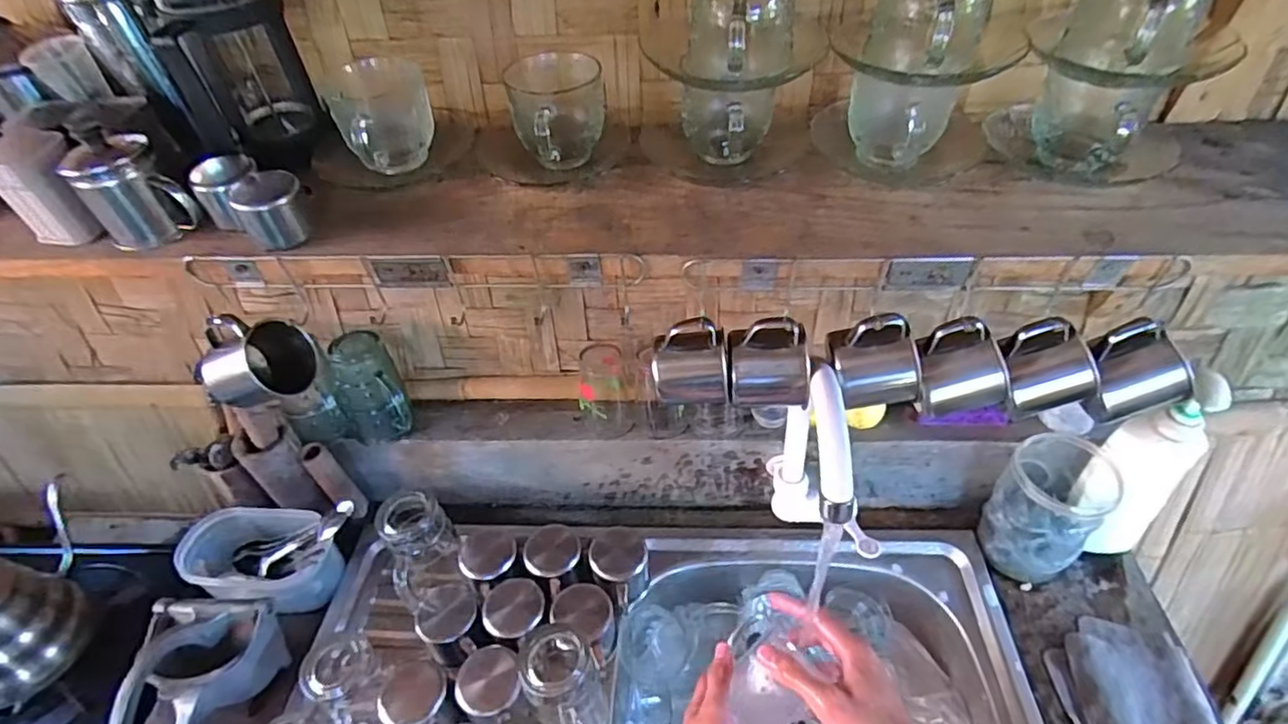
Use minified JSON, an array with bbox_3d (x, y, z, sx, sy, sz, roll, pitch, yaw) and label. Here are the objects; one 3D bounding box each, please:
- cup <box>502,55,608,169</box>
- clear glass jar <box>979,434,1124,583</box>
[{"bbox_3d":[-0.067,-0.195,0.513,0.075,0.077,0.089,-9,45,-4],"label":"cup"},{"bbox_3d":[0.441,0.158,0.694,0.111,0.146,0.095,-36,53,-28],"label":"clear glass jar"}]

